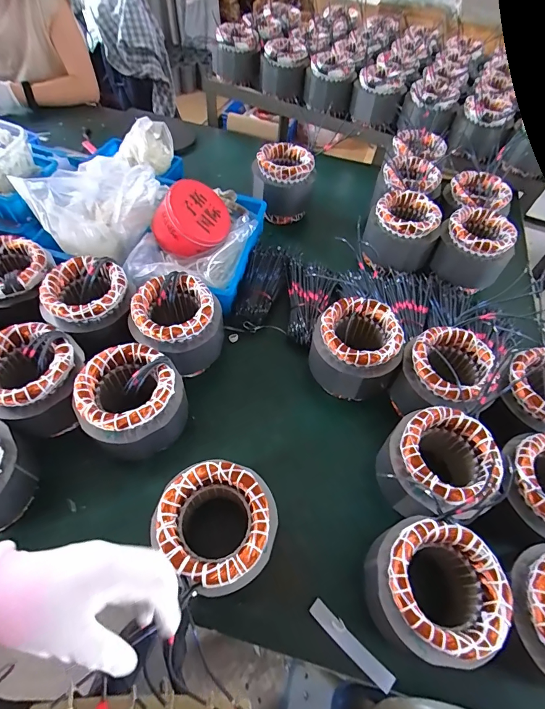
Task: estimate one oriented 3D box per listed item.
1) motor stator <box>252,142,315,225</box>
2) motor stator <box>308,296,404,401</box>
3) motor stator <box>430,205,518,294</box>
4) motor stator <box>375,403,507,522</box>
[{"bbox_3d":[0.025,-0.414,0.909,0.141,0.128,0.141,6,56,0],"label":"motor stator"},{"bbox_3d":[0.144,-0.008,0.643,0.136,0.111,0.127,2,56,-3],"label":"motor stator"},{"bbox_3d":[0.428,-0.225,0.803,0.142,0.119,0.142,31,60,16],"label":"motor stator"},{"bbox_3d":[0.229,0.160,0.534,0.129,0.110,0.130,2,56,-3],"label":"motor stator"}]

